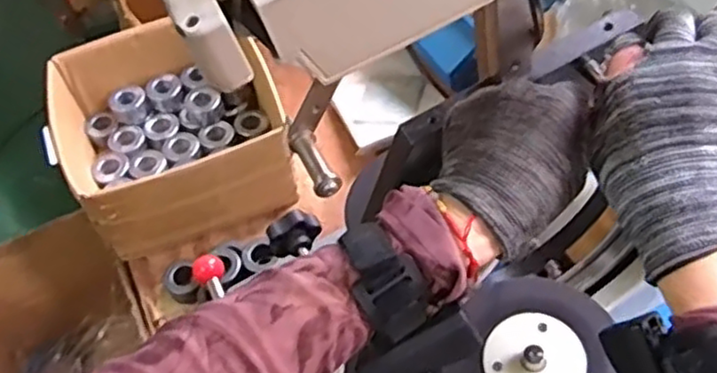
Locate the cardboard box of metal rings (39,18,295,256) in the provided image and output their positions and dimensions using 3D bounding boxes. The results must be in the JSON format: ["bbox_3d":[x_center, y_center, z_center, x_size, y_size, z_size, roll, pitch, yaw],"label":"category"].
[{"bbox_3d":[-0.317,-0.090,1.127,0.330,0.155,0.344,-24,55,-12],"label":"cardboard box of metal rings"}]

